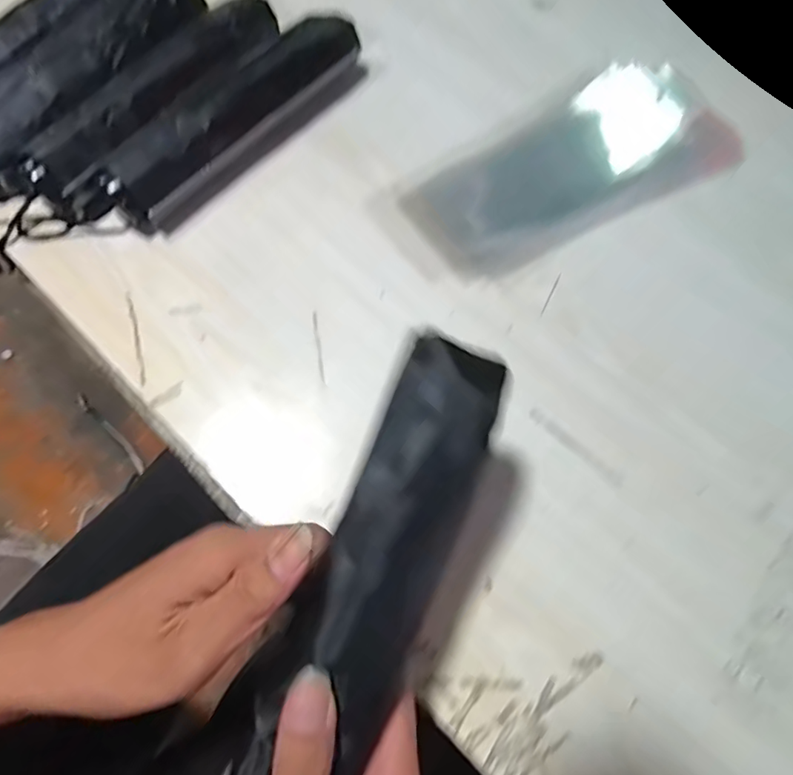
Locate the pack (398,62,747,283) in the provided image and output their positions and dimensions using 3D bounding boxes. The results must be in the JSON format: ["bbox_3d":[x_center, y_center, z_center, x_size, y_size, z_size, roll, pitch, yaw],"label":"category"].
[{"bbox_3d":[0.150,-0.187,0.455,0.290,0.013,0.123,-27,74,-9],"label":"pack"}]

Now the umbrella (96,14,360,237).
[{"bbox_3d":[-0.125,-0.218,0.429,0.050,0.046,0.237,41,76,12],"label":"umbrella"}]

